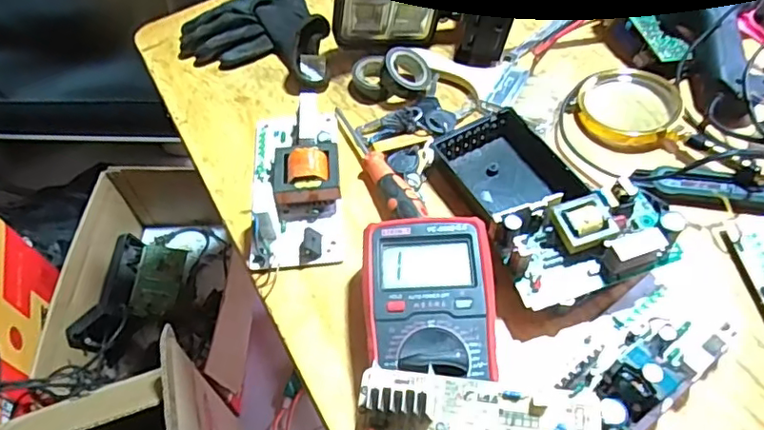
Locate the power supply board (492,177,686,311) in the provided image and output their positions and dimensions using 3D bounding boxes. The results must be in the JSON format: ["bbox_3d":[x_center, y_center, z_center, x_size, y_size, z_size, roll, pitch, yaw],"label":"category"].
[{"bbox_3d":[0.162,0.016,0.423,0.149,0.042,0.070,-18,56,-8],"label":"power supply board"}]

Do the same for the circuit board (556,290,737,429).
[{"bbox_3d":[0.174,0.096,0.388,0.132,0.044,0.067,-36,61,-18],"label":"circuit board"}]

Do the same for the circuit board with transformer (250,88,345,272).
[{"bbox_3d":[-0.076,-0.036,0.497,0.077,0.040,0.160,-6,56,1],"label":"circuit board with transformer"}]

